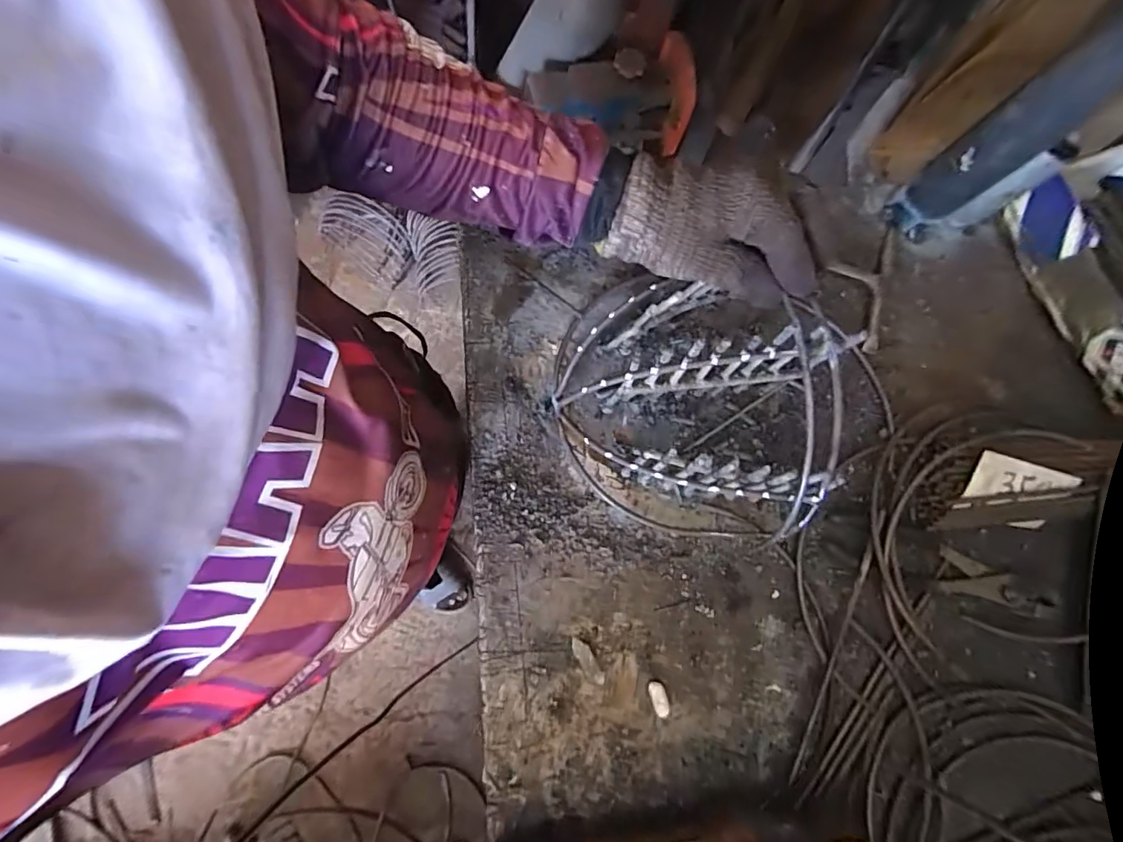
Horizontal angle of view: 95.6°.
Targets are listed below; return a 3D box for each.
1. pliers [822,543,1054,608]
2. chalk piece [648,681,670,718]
[{"bbox_3d":[0.315,0.120,0.422,0.189,0.013,0.045,14,76,0],"label":"pliers"},{"bbox_3d":[0.074,0.211,0.388,0.012,0.012,0.023,-16,76,-6],"label":"chalk piece"}]

